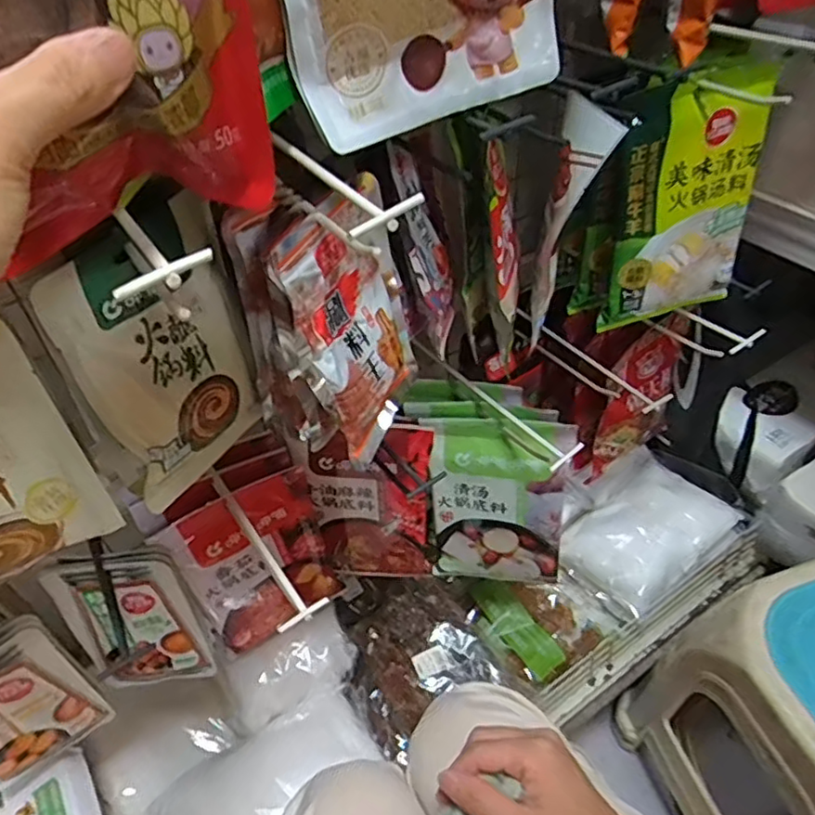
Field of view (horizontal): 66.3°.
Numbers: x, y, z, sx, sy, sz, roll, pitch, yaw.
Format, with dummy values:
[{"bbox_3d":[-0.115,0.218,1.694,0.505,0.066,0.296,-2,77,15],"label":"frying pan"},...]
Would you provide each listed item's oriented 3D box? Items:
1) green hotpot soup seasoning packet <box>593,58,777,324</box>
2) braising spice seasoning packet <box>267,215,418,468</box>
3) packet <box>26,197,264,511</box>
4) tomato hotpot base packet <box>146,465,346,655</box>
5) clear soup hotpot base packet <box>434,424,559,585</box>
[{"bbox_3d":[0.257,-0.173,0.559,0.141,0.230,0.038,-13,48,-6],"label":"green hotpot soup seasoning packet"},{"bbox_3d":[-0.034,-0.055,0.429,0.016,0.162,0.107,4,43,32],"label":"braising spice seasoning packet"},{"bbox_3d":[-0.149,-0.030,0.396,0.028,0.171,0.115,21,49,24],"label":"packet"},{"bbox_3d":[-0.157,0.165,0.658,0.149,0.207,0.046,-24,47,-19],"label":"tomato hotpot base packet"},{"bbox_3d":[0.093,0.113,0.675,0.131,0.214,0.014,4,34,14],"label":"clear soup hotpot base packet"}]

